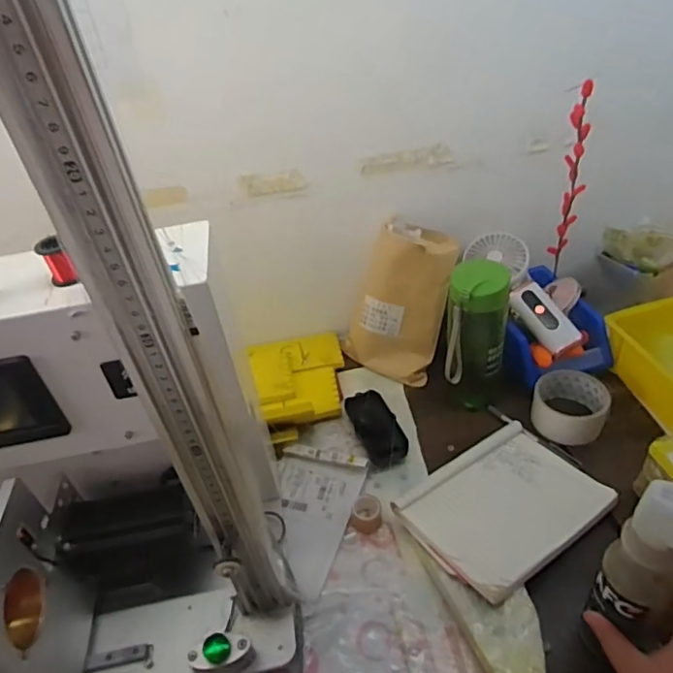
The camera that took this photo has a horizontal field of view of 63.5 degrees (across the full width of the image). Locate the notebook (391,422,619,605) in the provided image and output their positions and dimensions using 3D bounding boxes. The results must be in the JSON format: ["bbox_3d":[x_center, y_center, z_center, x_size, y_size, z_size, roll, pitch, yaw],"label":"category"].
[{"bbox_3d":[0.185,0.181,0.595,0.202,0.018,0.145,-28,43,-23],"label":"notebook"}]

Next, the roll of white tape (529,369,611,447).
[{"bbox_3d":[0.286,0.090,0.676,0.088,0.056,0.077,12,43,22],"label":"roll of white tape"}]

